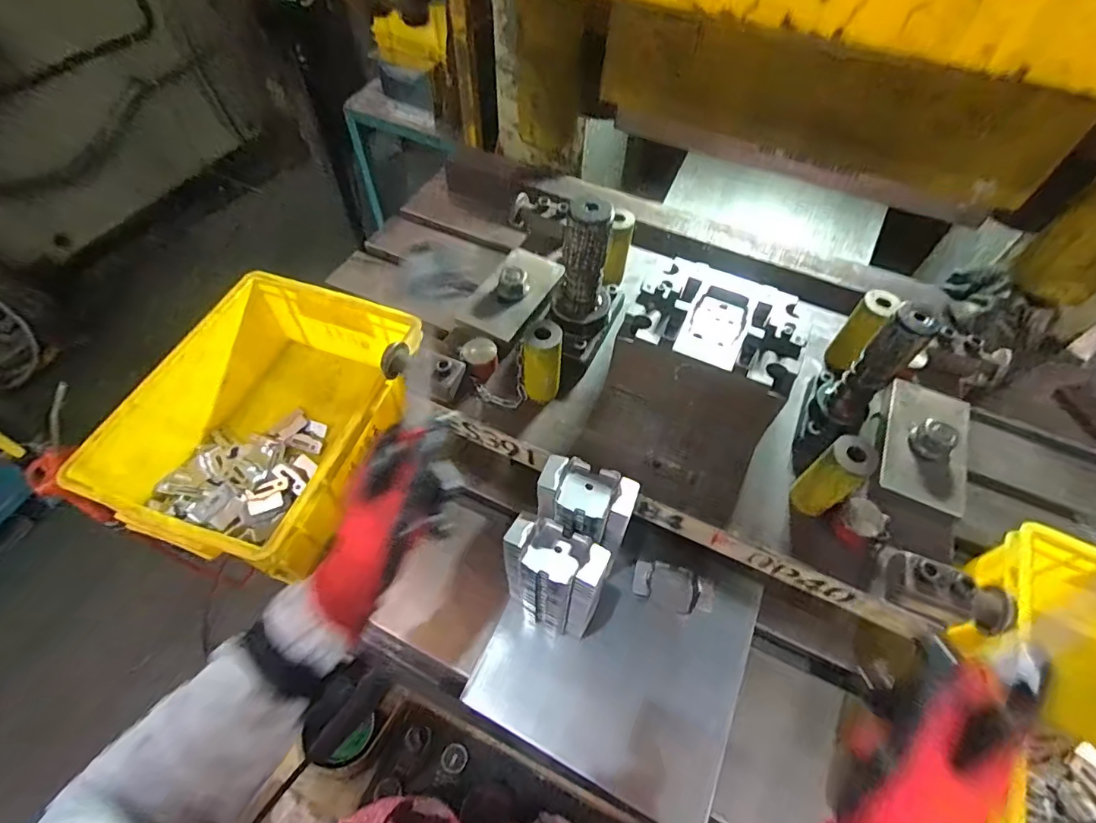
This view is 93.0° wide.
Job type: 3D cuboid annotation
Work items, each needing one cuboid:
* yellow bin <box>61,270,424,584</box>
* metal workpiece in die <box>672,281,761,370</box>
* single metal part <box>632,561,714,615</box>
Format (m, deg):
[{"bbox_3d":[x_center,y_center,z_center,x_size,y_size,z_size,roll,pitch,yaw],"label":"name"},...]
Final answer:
[{"bbox_3d":[-0.342,0.013,0.652,0.267,0.127,0.345,17,58,9],"label":"yellow bin"},{"bbox_3d":[0.176,-0.091,0.544,0.063,0.011,0.099,23,59,13],"label":"metal workpiece in die"},{"bbox_3d":[0.144,0.203,0.601,0.088,0.012,0.048,22,58,12],"label":"single metal part"}]

